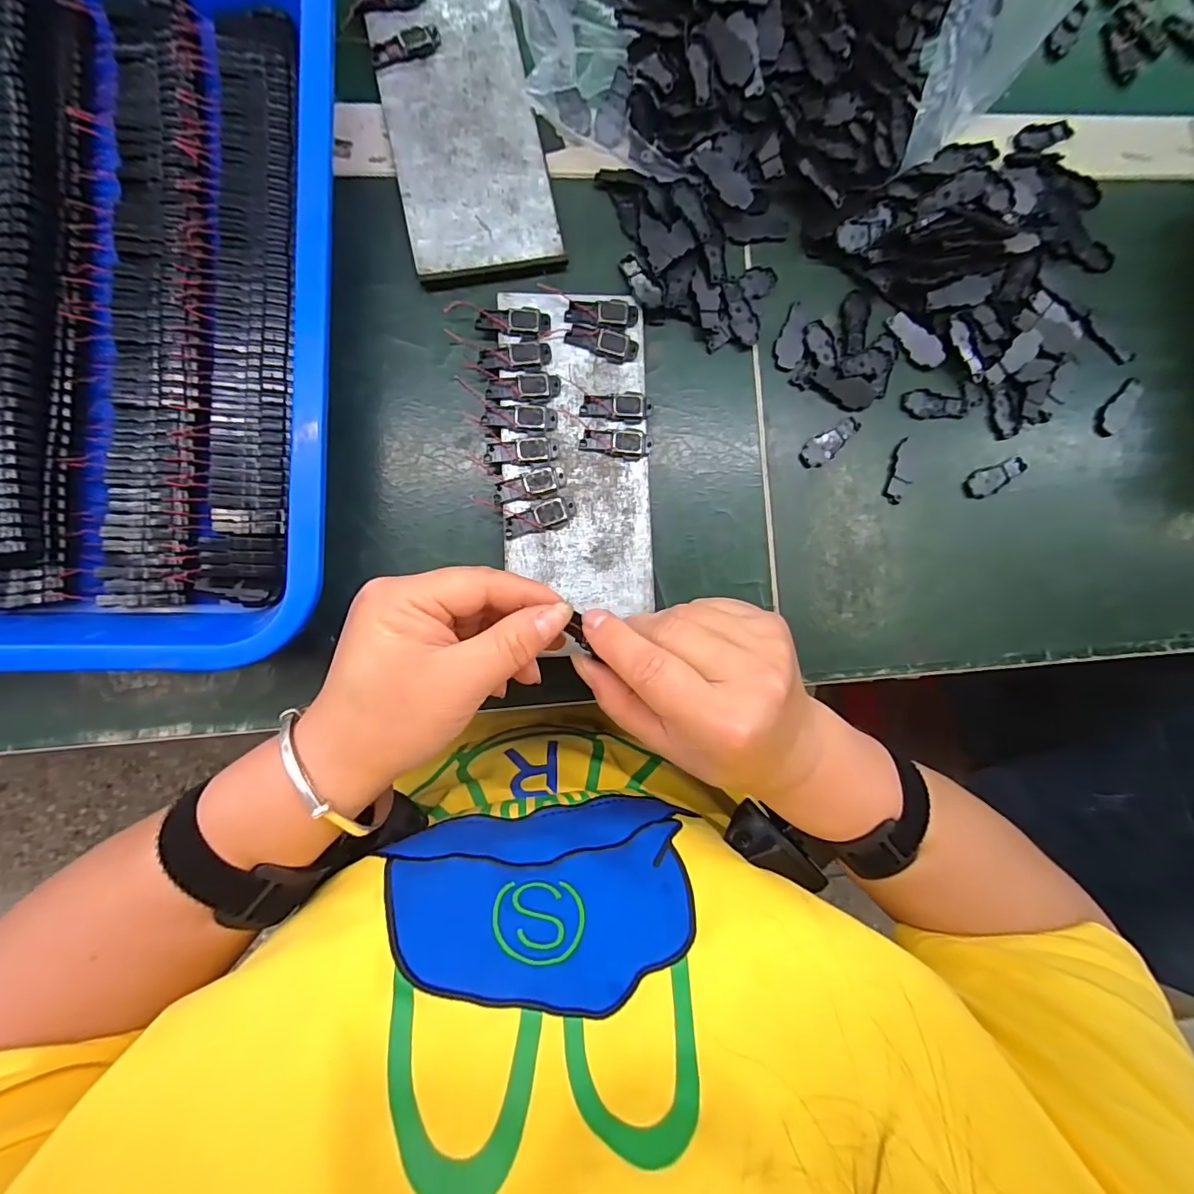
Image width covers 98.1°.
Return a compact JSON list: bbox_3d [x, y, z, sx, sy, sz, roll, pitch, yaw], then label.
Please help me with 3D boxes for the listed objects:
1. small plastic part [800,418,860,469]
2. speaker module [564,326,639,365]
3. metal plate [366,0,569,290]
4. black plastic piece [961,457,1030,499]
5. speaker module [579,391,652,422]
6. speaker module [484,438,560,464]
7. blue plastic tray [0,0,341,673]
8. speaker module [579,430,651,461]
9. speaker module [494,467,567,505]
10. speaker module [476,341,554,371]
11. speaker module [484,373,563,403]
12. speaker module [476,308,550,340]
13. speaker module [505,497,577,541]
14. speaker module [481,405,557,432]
[{"bbox_3d":[0.135,-0.090,0.300,0.040,0.004,0.016,-37,91,-6],"label":"small plastic part"},{"bbox_3d":[0.003,-0.140,0.283,0.039,0.004,0.015,19,85,-4],"label":"speaker module"},{"bbox_3d":[-0.076,-0.271,0.283,0.080,0.006,0.196,-13,88,-6],"label":"metal plate"},{"bbox_3d":[0.238,-0.071,0.308,0.042,0.004,0.016,-22,89,-6],"label":"black plastic piece"},{"bbox_3d":[0.011,-0.104,0.282,0.038,0.005,0.016,3,86,-5],"label":"speaker module"},{"bbox_3d":[-0.040,-0.077,0.275,0.039,0.005,0.013,-6,87,-6],"label":"speaker module"},{"bbox_3d":[-0.255,-0.159,0.244,0.262,0.048,0.377,0,87,-5],"label":"blue plastic tray"},{"bbox_3d":[0.011,-0.084,0.281,0.038,0.005,0.016,7,86,-5],"label":"speaker module"},{"bbox_3d":[-0.036,-0.059,0.275,0.039,0.004,0.014,-13,88,-6],"label":"speaker module"},{"bbox_3d":[-0.043,-0.128,0.277,0.038,0.004,0.015,-11,88,-6],"label":"speaker module"},{"bbox_3d":[-0.039,-0.111,0.277,0.039,0.004,0.014,-5,87,-5],"label":"speaker module"},{"bbox_3d":[-0.045,-0.148,0.278,0.038,0.006,0.016,6,86,-5],"label":"speaker module"},{"bbox_3d":[-0.030,-0.042,0.274,0.039,0.006,0.015,-21,89,-6],"label":"speaker module"},{"bbox_3d":[-0.041,-0.095,0.276,0.039,0.005,0.013,2,87,-5],"label":"speaker module"}]

